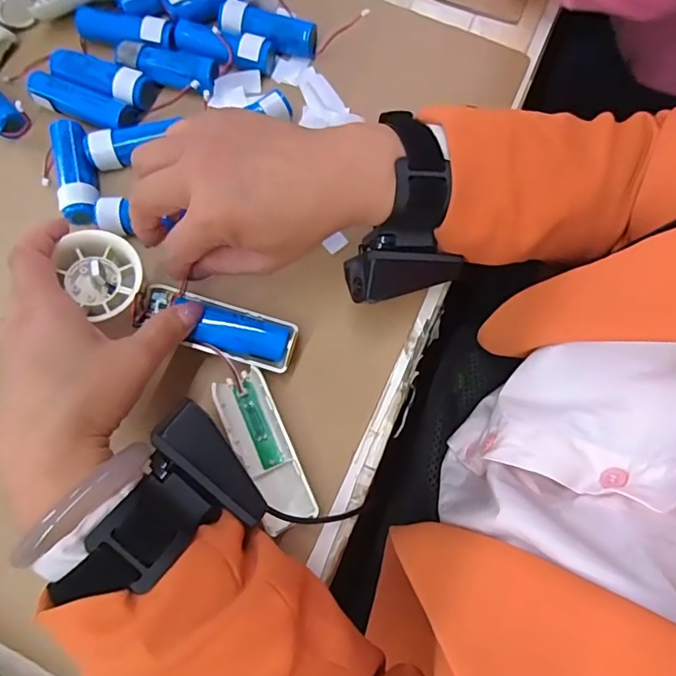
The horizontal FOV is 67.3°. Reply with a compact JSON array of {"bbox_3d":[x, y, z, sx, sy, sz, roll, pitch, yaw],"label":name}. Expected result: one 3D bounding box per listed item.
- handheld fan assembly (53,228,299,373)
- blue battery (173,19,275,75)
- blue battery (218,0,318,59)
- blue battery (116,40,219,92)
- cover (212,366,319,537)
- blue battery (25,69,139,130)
[{"bbox_3d":[-0.096,-0.017,0.306,0.143,0.031,0.045,24,78,-7],"label":"handheld fan assembly"},{"bbox_3d":[-0.085,-0.215,0.375,0.072,0.021,0.023,16,75,3],"label":"blue battery"},{"bbox_3d":[-0.053,-0.229,0.378,0.074,0.021,0.024,21,76,5],"label":"blue battery"},{"bbox_3d":[-0.123,-0.198,0.371,0.072,0.022,0.023,13,75,3],"label":"blue battery"},{"bbox_3d":[-0.044,0.067,0.309,0.032,0.020,0.094,-22,76,-7],"label":"cover"},{"bbox_3d":[-0.183,-0.167,0.363,0.076,0.017,0.022,21,76,5],"label":"blue battery"}]

